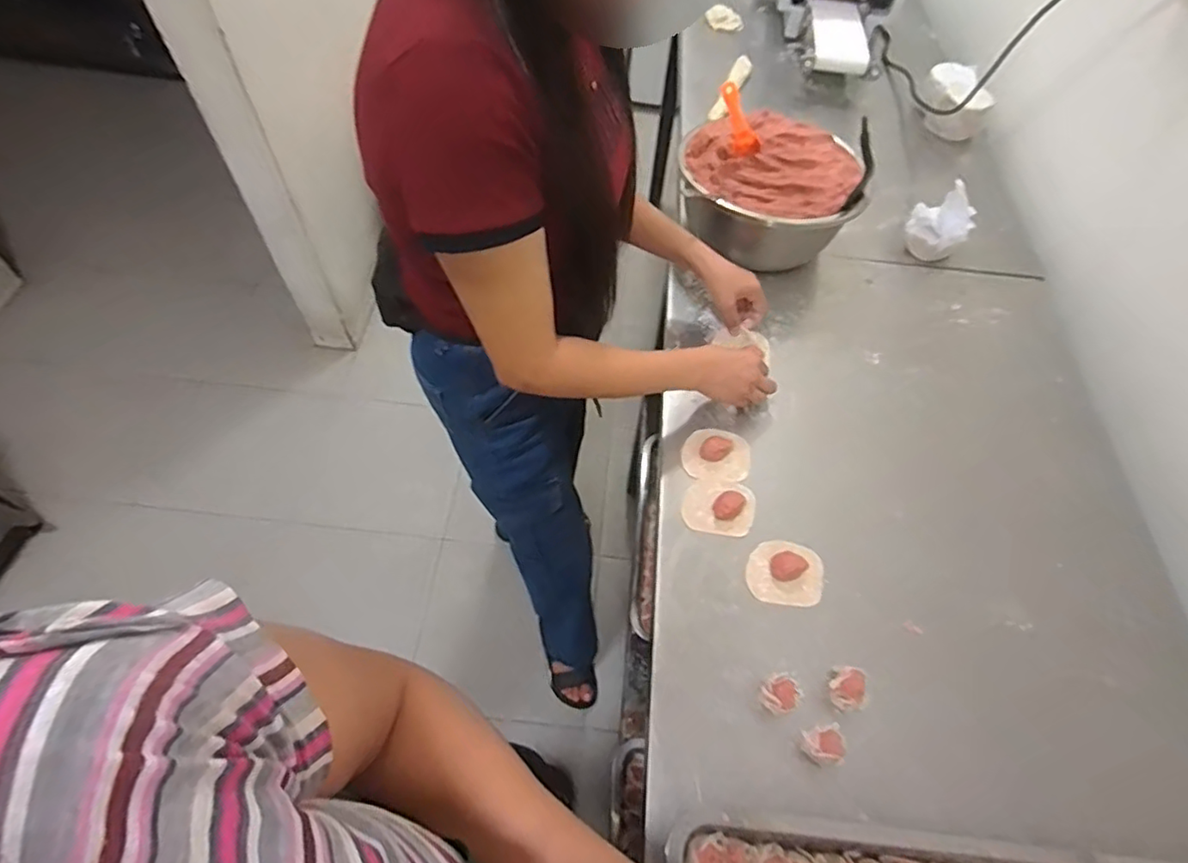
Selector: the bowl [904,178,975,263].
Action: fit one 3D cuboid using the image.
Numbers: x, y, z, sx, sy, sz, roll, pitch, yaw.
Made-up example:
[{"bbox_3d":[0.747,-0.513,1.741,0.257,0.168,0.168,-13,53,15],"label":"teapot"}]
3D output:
[{"bbox_3d":[0.559,-0.335,0.980,0.089,0.099,0.081,2,57,-3],"label":"bowl"}]

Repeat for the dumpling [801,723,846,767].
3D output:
[{"bbox_3d":[0.218,0.301,0.577,0.032,0.036,0.033,2,57,-3],"label":"dumpling"}]

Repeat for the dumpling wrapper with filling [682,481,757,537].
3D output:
[{"bbox_3d":[0.151,0.089,0.722,0.085,0.017,0.065,6,57,-1],"label":"dumpling wrapper with filling"}]

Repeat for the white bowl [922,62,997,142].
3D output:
[{"bbox_3d":[0.728,-0.665,1.215,0.147,0.082,0.168,32,60,16],"label":"white bowl"}]

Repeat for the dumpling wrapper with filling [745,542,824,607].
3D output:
[{"bbox_3d":[0.218,0.156,0.682,0.085,0.021,0.072,8,57,1],"label":"dumpling wrapper with filling"}]

